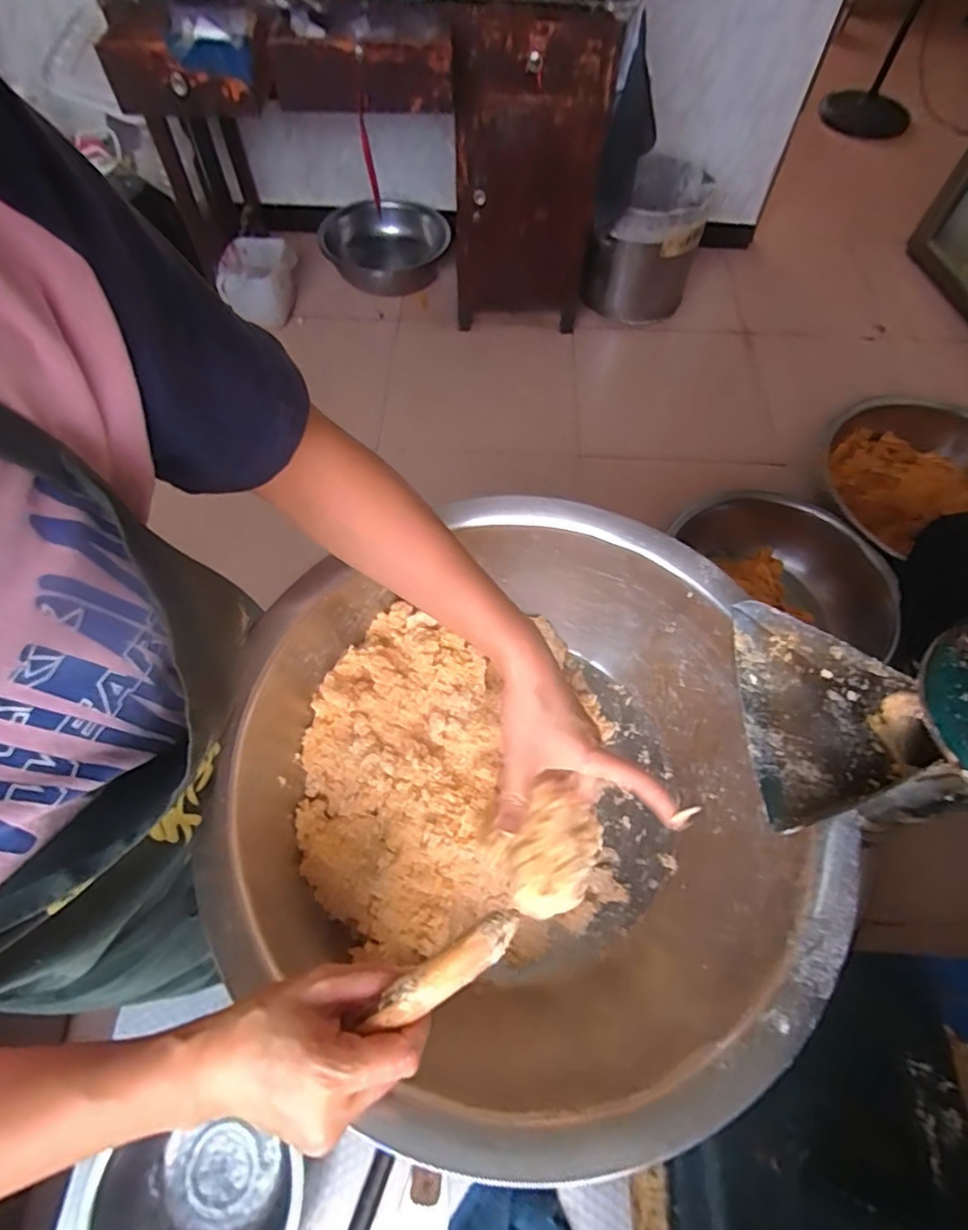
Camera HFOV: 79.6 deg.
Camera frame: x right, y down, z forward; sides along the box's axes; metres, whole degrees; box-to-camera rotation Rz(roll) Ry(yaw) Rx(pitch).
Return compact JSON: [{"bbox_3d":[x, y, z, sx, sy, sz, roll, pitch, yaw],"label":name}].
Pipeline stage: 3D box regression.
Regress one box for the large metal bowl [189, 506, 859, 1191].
[{"bbox_3d":[0.022,0.147,0.486,0.425,0.151,0.435,0,62,-1],"label":"large metal bowl"}]

